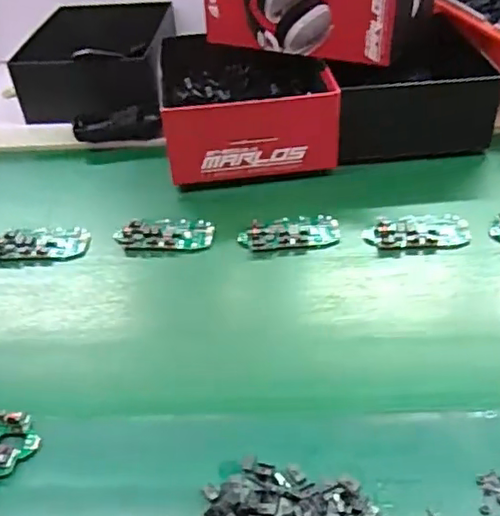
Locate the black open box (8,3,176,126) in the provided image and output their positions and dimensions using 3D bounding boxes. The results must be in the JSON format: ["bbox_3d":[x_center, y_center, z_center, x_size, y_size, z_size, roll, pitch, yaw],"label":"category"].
[{"bbox_3d":[-0.212,-0.288,0.842,0.199,0.083,0.260,-4,42,0],"label":"black open box"}]

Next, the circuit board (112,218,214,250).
[{"bbox_3d":[-0.087,-0.027,0.603,0.098,0.012,0.044,-3,42,2],"label":"circuit board"}]

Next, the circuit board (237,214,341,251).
[{"bbox_3d":[0.039,-0.027,0.591,0.097,0.013,0.043,-6,42,-2],"label":"circuit board"}]

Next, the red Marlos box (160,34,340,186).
[{"bbox_3d":[-0.008,-0.193,0.716,0.192,0.086,0.233,-6,42,-2],"label":"red Marlos box"}]

